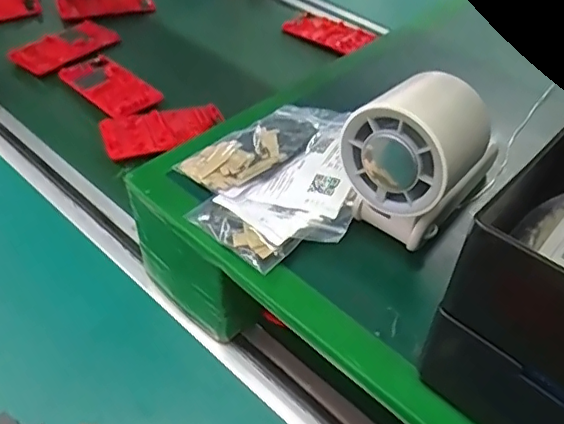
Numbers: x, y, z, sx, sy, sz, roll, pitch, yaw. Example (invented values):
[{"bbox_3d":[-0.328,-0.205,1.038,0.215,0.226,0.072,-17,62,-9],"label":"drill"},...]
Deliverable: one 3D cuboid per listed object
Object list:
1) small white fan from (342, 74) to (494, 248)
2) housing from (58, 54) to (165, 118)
[{"bbox_3d":[0.072,-0.026,0.309,0.064,0.086,0.056,34,52,27],"label":"small white fan"},{"bbox_3d":[-0.189,-0.141,0.623,0.119,0.012,0.061,34,52,27],"label":"housing"}]

